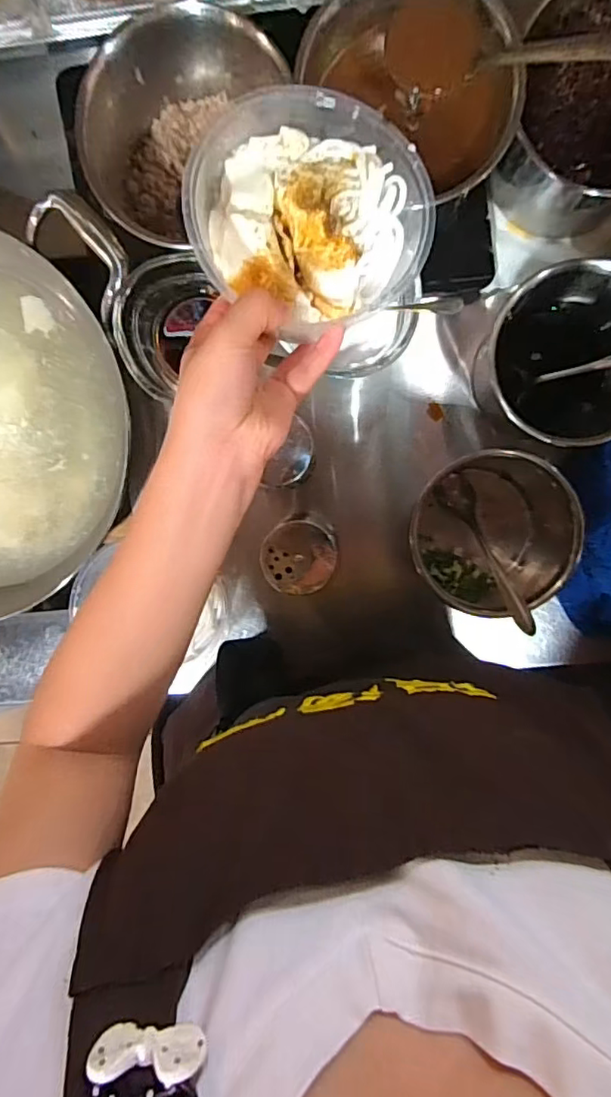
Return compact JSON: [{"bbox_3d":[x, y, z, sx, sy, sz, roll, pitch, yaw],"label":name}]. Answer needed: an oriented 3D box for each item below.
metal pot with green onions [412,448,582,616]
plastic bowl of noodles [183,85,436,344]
[{"bbox_3d":[0.168,-0.014,0.523,0.122,0.122,0.114,0,98,3],"label":"metal pot with green onions"},{"bbox_3d":[-0.002,-0.204,0.351,0.142,0.062,0.142,0,89,-8],"label":"plastic bowl of noodles"}]

